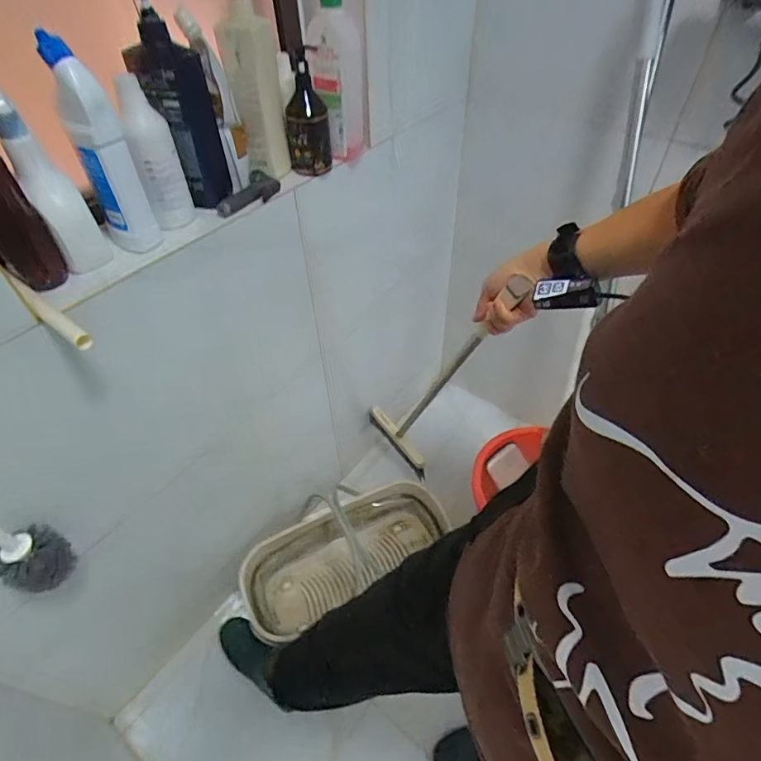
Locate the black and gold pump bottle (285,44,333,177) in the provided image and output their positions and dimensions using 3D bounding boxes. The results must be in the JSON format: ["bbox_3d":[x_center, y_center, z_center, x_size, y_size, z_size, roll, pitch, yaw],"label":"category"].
[{"bbox_3d":[-0.130,-0.473,0.847,0.075,0.189,0.079,-4,47,-4],"label":"black and gold pump bottle"}]

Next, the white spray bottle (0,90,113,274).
[{"bbox_3d":[-0.417,-0.251,0.602,0.057,0.222,0.069,-24,51,-21],"label":"white spray bottle"}]

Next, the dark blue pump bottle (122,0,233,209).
[{"bbox_3d":[-0.297,-0.406,0.700,0.096,0.292,0.084,-16,49,-14],"label":"dark blue pump bottle"}]

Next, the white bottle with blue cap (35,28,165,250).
[{"bbox_3d":[-0.358,-0.292,0.620,0.064,0.256,0.055,-24,51,-21],"label":"white bottle with blue cap"}]

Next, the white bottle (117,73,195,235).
[{"bbox_3d":[-0.321,-0.320,0.684,0.052,0.195,0.058,-12,48,-11],"label":"white bottle"}]

